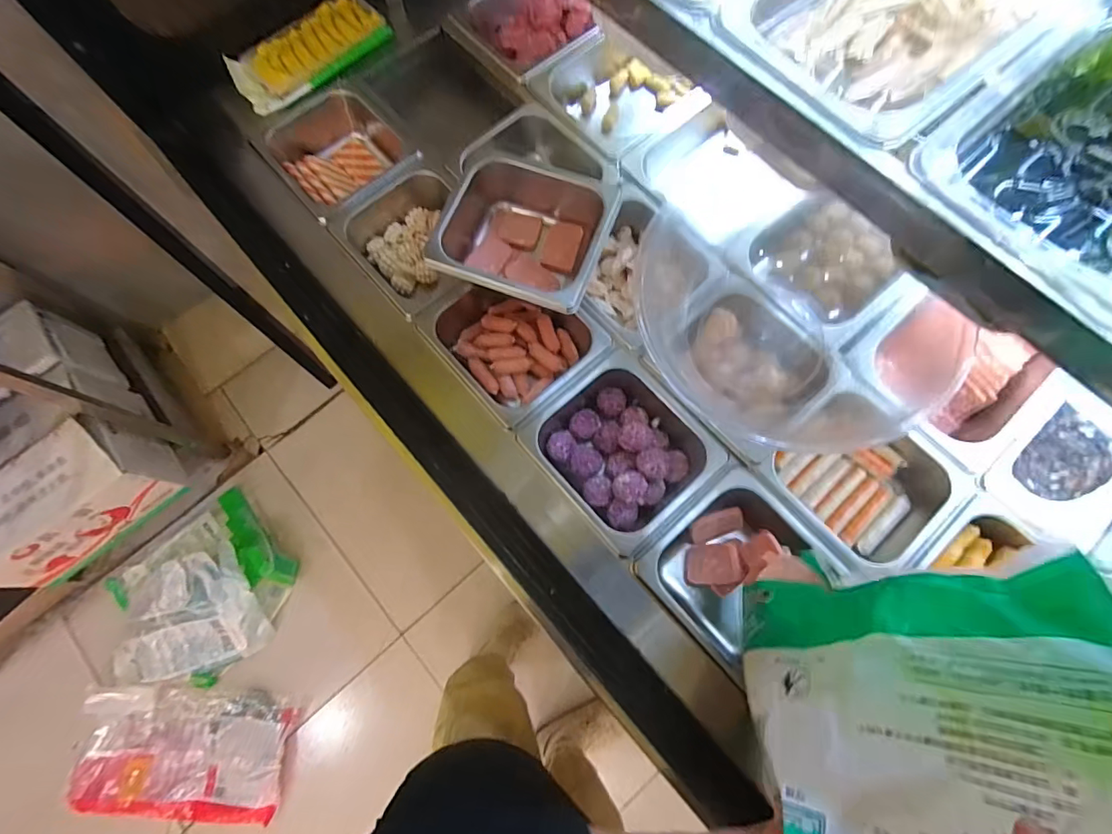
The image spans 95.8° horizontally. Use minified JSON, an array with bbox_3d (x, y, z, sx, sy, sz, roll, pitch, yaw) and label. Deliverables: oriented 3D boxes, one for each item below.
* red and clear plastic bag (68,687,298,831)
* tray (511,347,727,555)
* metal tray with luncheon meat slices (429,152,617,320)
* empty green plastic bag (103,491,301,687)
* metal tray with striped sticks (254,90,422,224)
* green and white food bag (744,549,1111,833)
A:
[{"bbox_3d":[-0.826,0.752,1.124,0.433,0.042,0.273,4,83,-1],"label":"red and clear plastic bag"},{"bbox_3d":[0.072,0.036,0.551,0.161,0.058,0.165,-40,77,-9],"label":"tray"},{"bbox_3d":[-0.031,-0.209,0.567,0.178,0.075,0.180,18,76,7],"label":"metal tray with luncheon meat slices"},{"bbox_3d":[-0.852,0.420,1.153,0.421,0.176,0.370,-42,77,-9],"label":"empty green plastic bag"},{"bbox_3d":[-0.280,-0.337,0.671,0.155,0.071,0.172,-42,77,-9],"label":"metal tray with striped sticks"},{"bbox_3d":[0.203,0.249,0.295,0.058,0.229,0.322,31,61,-23],"label":"green and white food bag"}]

